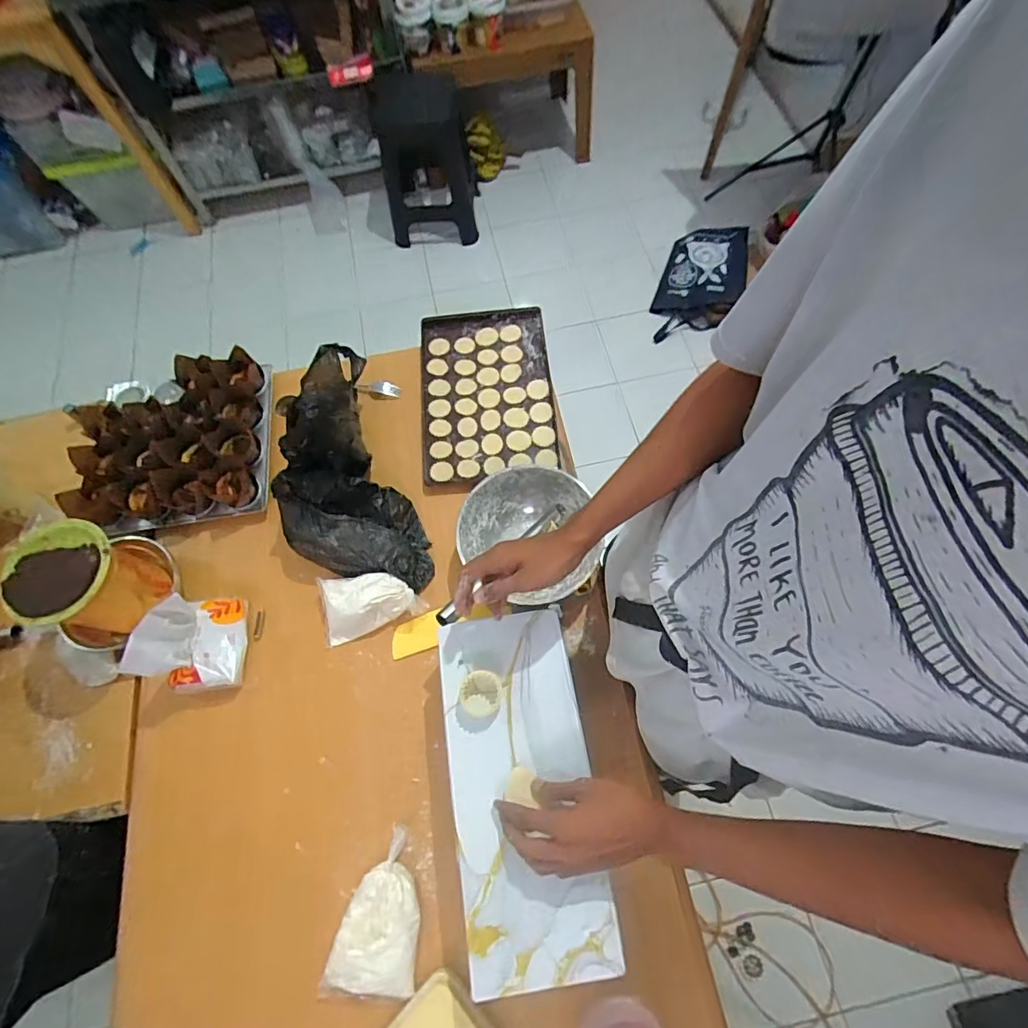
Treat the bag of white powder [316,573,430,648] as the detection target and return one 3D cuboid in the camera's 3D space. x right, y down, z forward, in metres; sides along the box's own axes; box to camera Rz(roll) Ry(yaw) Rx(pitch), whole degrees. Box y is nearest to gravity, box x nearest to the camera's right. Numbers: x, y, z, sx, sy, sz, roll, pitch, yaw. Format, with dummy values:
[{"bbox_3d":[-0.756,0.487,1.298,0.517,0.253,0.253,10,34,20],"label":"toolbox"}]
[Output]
[{"bbox_3d":[-0.217,0.138,0.762,0.151,0.065,0.091,-10,68,-2],"label":"bag of white powder"}]

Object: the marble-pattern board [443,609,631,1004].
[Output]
[{"bbox_3d":[0.006,0.303,0.564,0.160,0.022,0.371,-7,67,-1],"label":"marble-pattern board"}]

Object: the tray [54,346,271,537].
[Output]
[{"bbox_3d":[-0.603,-0.127,0.852,0.325,0.071,0.299,-8,68,-1],"label":"tray"}]

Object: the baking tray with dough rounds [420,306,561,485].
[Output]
[{"bbox_3d":[-0.051,-0.231,0.921,0.238,0.040,0.357,-5,68,0],"label":"baking tray with dough rounds"}]

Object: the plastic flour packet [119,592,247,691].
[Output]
[{"bbox_3d":[-0.455,0.181,0.707,0.088,0.134,0.140,5,68,4],"label":"plastic flour packet"}]

